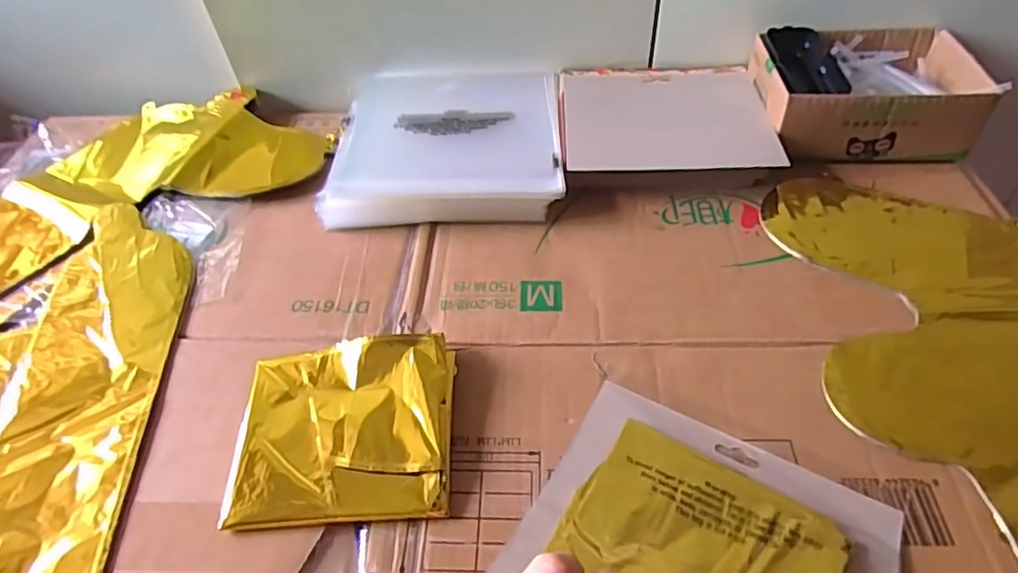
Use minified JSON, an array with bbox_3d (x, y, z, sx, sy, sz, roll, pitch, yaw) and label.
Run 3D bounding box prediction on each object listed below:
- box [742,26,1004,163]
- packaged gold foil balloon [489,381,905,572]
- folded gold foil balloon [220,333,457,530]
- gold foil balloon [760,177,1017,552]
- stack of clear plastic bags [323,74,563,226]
[{"bbox_3d":[0.340,-0.188,0.589,0.189,0.069,0.140,2,48,6],"label":"box"},{"bbox_3d":[0.110,0.147,0.339,0.196,0.018,0.177,20,40,22],"label":"packaged gold foil balloon"},{"bbox_3d":[-0.110,0.092,0.403,0.141,0.030,0.118,-4,48,0],"label":"folded gold foil balloon"},{"bbox_3d":[0.318,0.069,0.403,0.196,0.012,0.421,1,48,5],"label":"gold foil balloon"},{"bbox_3d":[-0.062,-0.153,0.614,0.222,0.039,0.244,-5,48,-1],"label":"stack of clear plastic bags"}]

